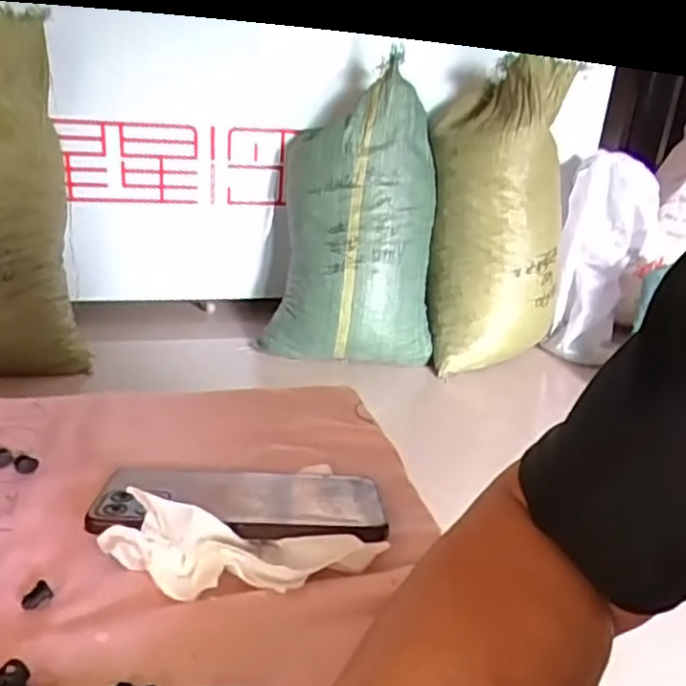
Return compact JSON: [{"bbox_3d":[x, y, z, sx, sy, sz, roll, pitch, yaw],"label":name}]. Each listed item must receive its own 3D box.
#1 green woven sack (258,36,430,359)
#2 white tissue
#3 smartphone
[{"bbox_3d":[0.034,-0.316,1.792,0.409,0.680,0.281,2,24,-6],"label":"green woven sack"},{"bbox_3d":[-0.048,0.102,0.348,0.134,0.049,0.037,2,24,-7],"label":"white tissue"},{"bbox_3d":[-0.057,0.092,0.400,0.163,0.014,0.083,4,11,-8],"label":"smartphone"}]

